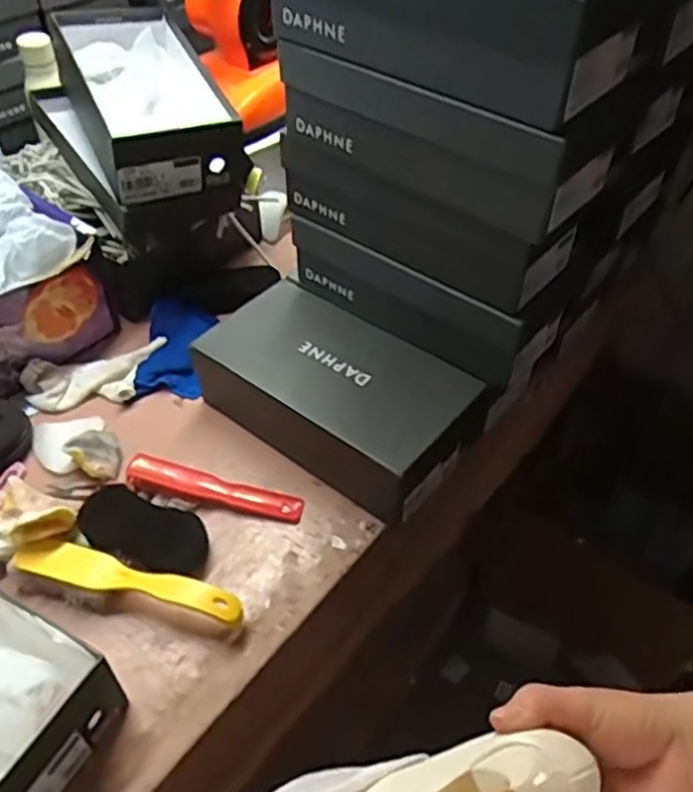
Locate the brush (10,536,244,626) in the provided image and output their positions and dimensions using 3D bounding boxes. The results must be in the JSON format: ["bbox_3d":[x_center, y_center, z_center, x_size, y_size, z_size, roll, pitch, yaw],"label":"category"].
[{"bbox_3d":[-0.208,0.178,0.677,0.230,0.035,0.042,13,48,12],"label":"brush"}]

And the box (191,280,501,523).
[{"bbox_3d":[-0.008,-0.005,0.806,0.288,0.100,0.158,31,54,26],"label":"box"}]

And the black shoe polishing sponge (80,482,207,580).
[{"bbox_3d":[-0.205,0.135,0.719,0.129,0.035,0.069,15,48,14],"label":"black shoe polishing sponge"}]

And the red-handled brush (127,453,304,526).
[{"bbox_3d":[-0.140,0.101,0.763,0.186,0.034,0.037,10,47,9],"label":"red-handled brush"}]

